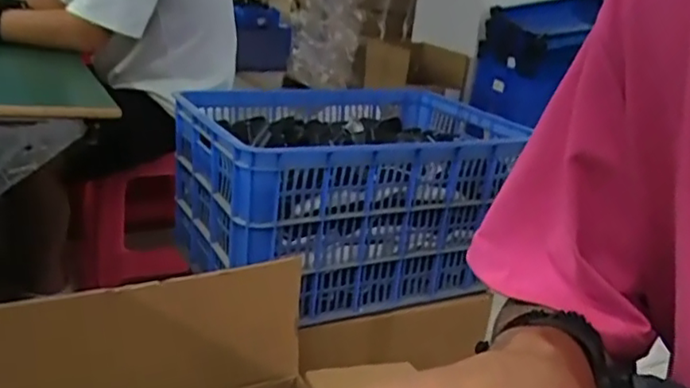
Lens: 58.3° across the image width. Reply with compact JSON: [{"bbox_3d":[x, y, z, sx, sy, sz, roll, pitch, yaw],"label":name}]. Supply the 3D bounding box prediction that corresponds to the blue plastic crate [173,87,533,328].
[{"bbox_3d":[0.002,-0.012,1.163,0.569,0.282,0.429,-8,24,-34],"label":"blue plastic crate"}]

